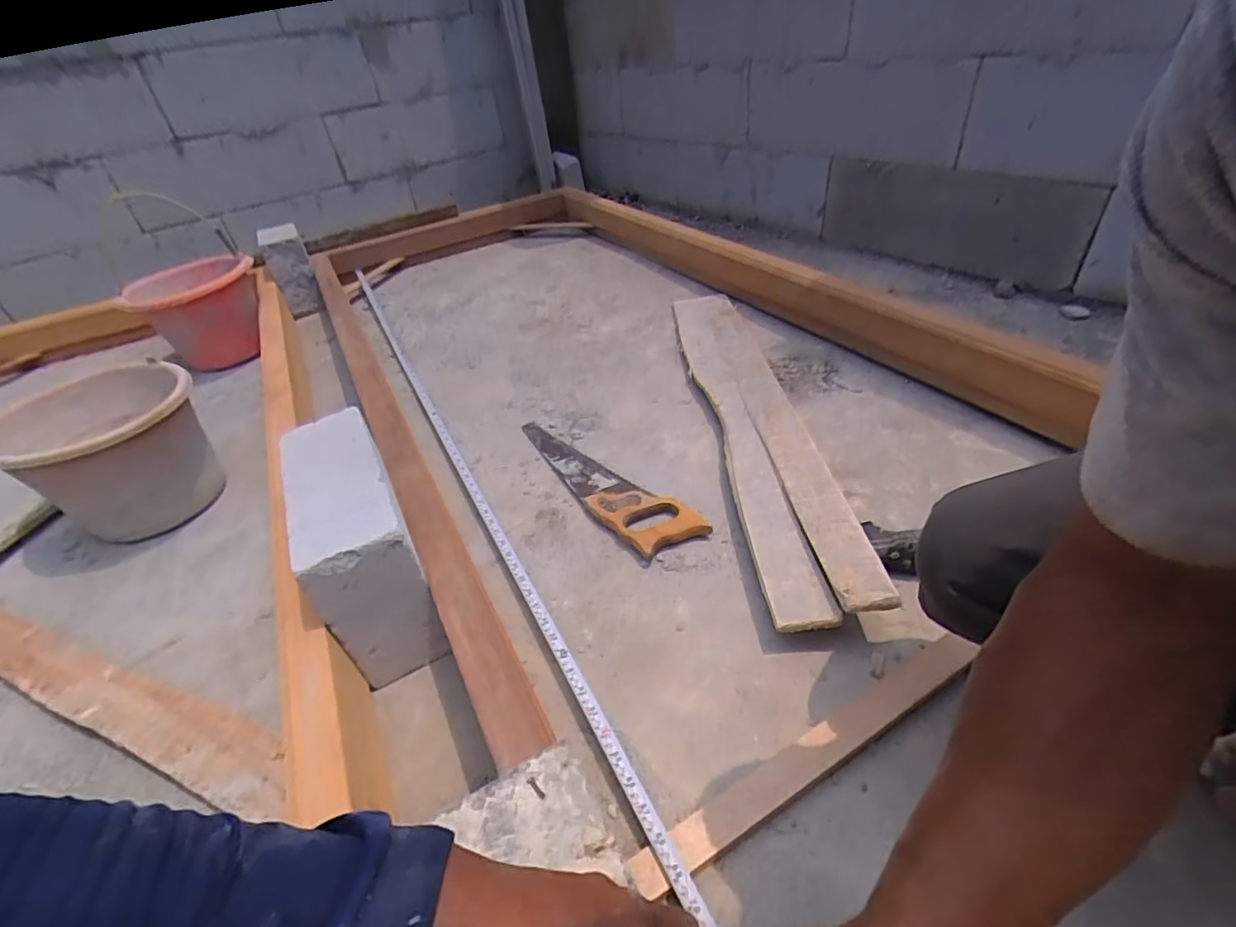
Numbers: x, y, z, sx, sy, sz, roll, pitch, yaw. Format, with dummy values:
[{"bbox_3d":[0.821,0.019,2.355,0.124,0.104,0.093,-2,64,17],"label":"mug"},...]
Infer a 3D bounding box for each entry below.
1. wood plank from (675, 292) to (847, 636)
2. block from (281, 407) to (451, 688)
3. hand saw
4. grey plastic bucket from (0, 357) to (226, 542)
[{"bbox_3d":[0.179,-0.110,0.948,0.069,0.016,0.911,-11,35,6],"label":"wood plank"},{"bbox_3d":[-0.299,0.093,0.666,0.102,0.210,0.268,-24,41,-18],"label":"block"},{"bbox_3d":[-0.040,0.019,0.856,0.098,0.030,0.406,-30,43,-27],"label":"hand saw"},{"bbox_3d":[-0.748,-0.016,0.858,0.207,0.182,0.214,25,48,34],"label":"grey plastic bucket"}]

